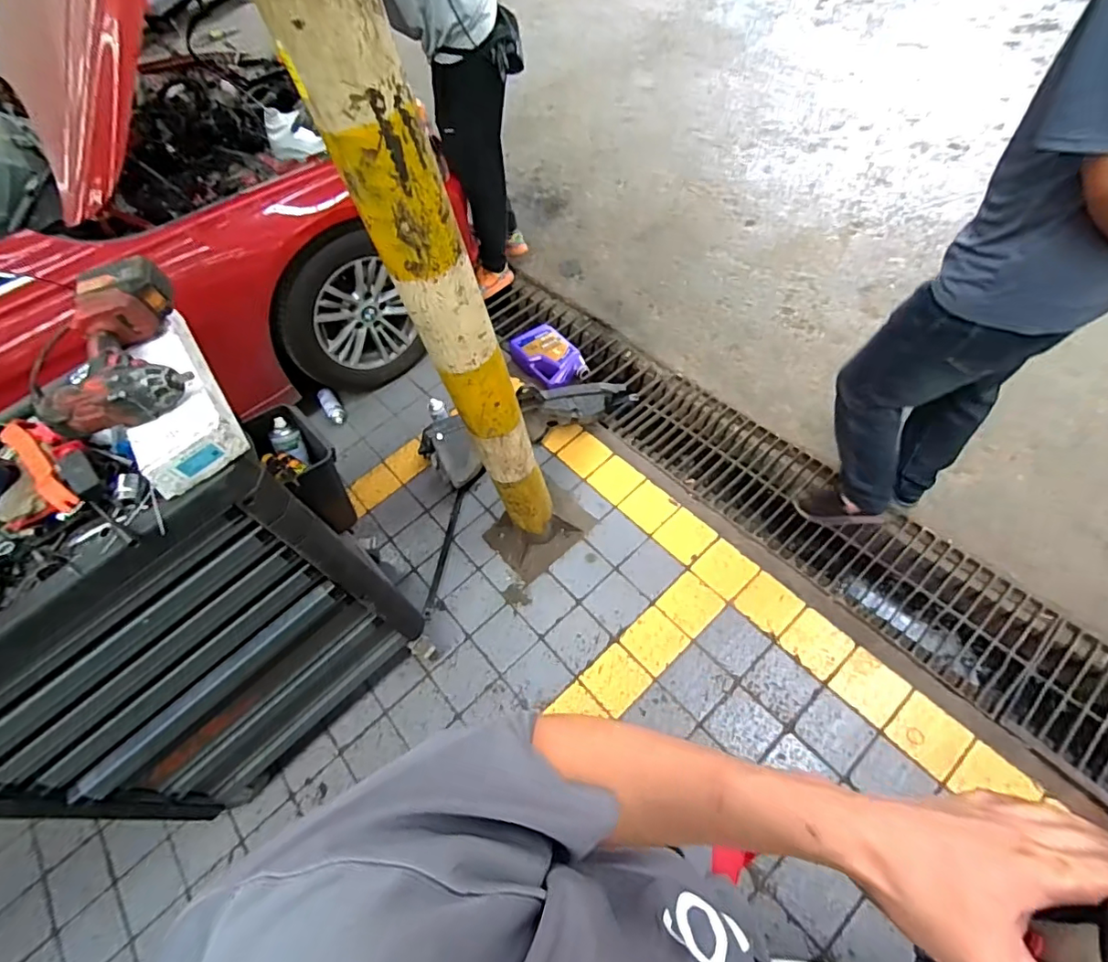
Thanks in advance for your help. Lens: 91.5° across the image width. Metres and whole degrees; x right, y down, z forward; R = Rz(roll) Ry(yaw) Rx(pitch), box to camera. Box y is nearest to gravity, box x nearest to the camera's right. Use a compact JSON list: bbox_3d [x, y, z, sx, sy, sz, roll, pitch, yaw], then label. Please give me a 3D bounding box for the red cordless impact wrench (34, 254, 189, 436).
[{"bbox_3d":[-0.651,-0.195,0.796,0.175,0.081,0.282,-27,57,-7],"label":"red cordless impact wrench"}]

